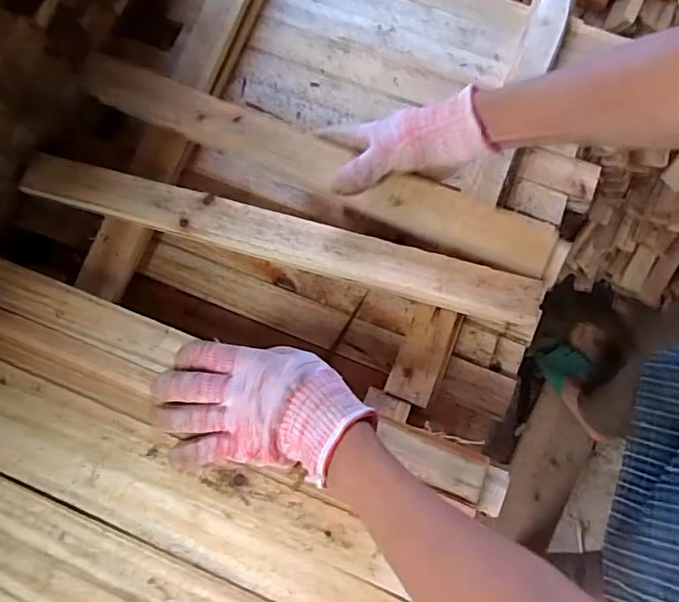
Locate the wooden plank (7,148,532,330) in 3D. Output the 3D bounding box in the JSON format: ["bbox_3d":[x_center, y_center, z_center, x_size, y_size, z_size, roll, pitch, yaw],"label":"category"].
[{"bbox_3d":[-0.065,-0.061,0.493,0.497,0.015,0.048,15,76,6],"label":"wooden plank"}]

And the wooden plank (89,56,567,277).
[{"bbox_3d":[-0.030,-0.139,0.512,0.485,0.033,0.048,23,72,6],"label":"wooden plank"}]

